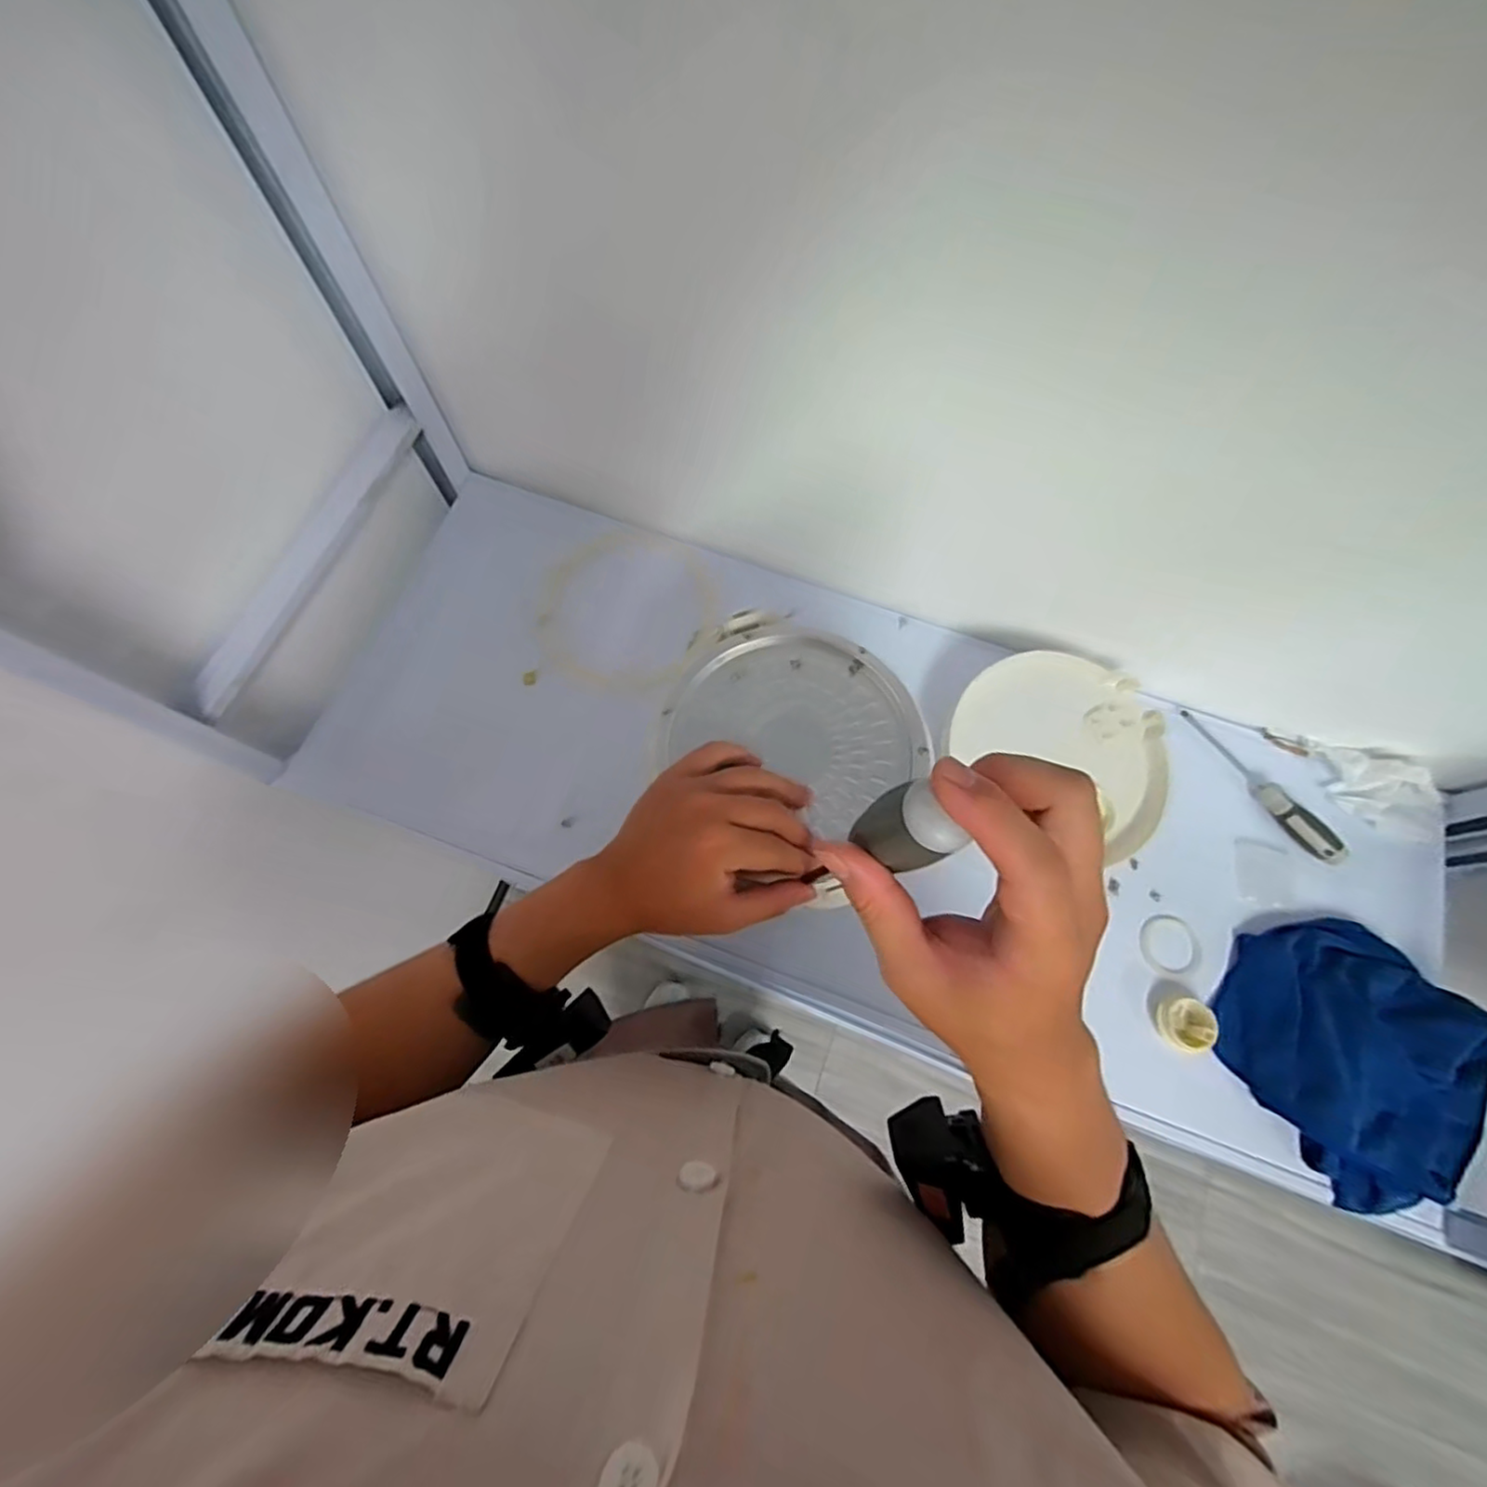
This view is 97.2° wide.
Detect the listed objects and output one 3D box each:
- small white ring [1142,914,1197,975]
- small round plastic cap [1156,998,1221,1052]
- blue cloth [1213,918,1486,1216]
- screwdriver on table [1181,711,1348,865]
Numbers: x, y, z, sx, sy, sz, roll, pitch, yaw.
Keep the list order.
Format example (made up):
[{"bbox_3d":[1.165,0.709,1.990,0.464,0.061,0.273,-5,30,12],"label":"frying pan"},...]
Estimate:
[{"bbox_3d":[0.396,0.186,0.610,0.047,0.007,0.052,-3,71,-3],"label":"small white ring"},{"bbox_3d":[0.387,0.244,0.571,0.041,0.022,0.036,-26,74,-10],"label":"small round plastic cap"},{"bbox_3d":[0.527,0.259,0.561,0.186,0.047,0.214,-32,75,-11],"label":"blue cloth"},{"bbox_3d":[0.515,0.035,0.647,0.030,0.027,0.184,-28,74,-10],"label":"screwdriver on table"}]

